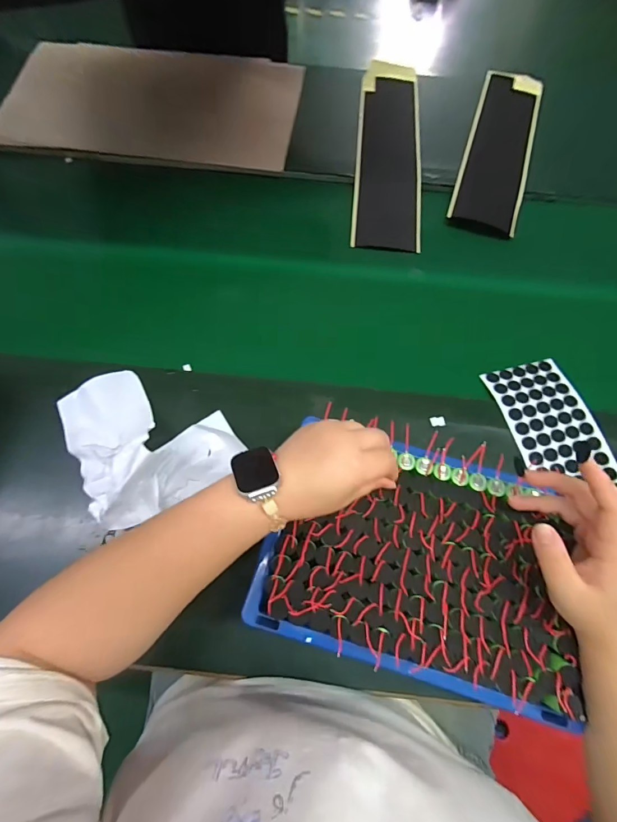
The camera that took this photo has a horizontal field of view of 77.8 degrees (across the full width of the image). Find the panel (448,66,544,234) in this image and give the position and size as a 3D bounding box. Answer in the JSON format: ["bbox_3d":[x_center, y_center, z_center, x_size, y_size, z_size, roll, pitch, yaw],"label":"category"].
[{"bbox_3d":[0.356,-0.498,0.703,0.114,0.013,0.468,19,68,6],"label":"panel"}]

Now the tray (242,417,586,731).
[{"bbox_3d":[0.101,0.133,0.360,0.270,0.028,0.194,15,67,5],"label":"tray"}]

